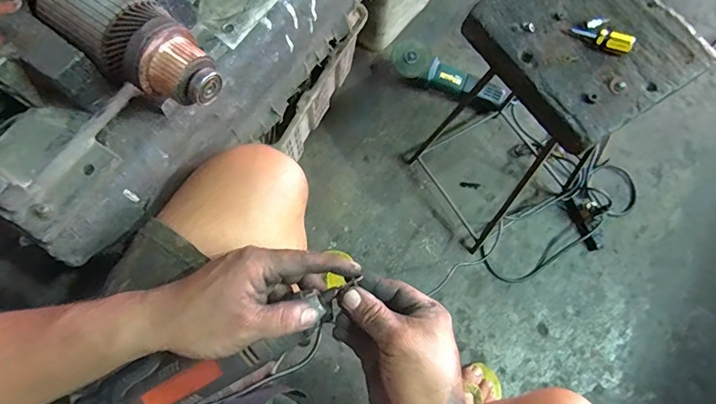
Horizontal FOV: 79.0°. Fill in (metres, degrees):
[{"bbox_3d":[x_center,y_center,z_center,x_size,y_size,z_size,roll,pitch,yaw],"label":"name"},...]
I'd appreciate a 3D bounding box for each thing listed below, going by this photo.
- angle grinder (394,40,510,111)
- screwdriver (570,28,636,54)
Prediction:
[{"bbox_3d":[0.219,-0.303,1.060,0.287,0.086,0.083,19,72,4],"label":"angle grinder"},{"bbox_3d":[0.316,-0.214,0.561,0.075,0.020,0.023,28,72,22],"label":"screwdriver"}]

